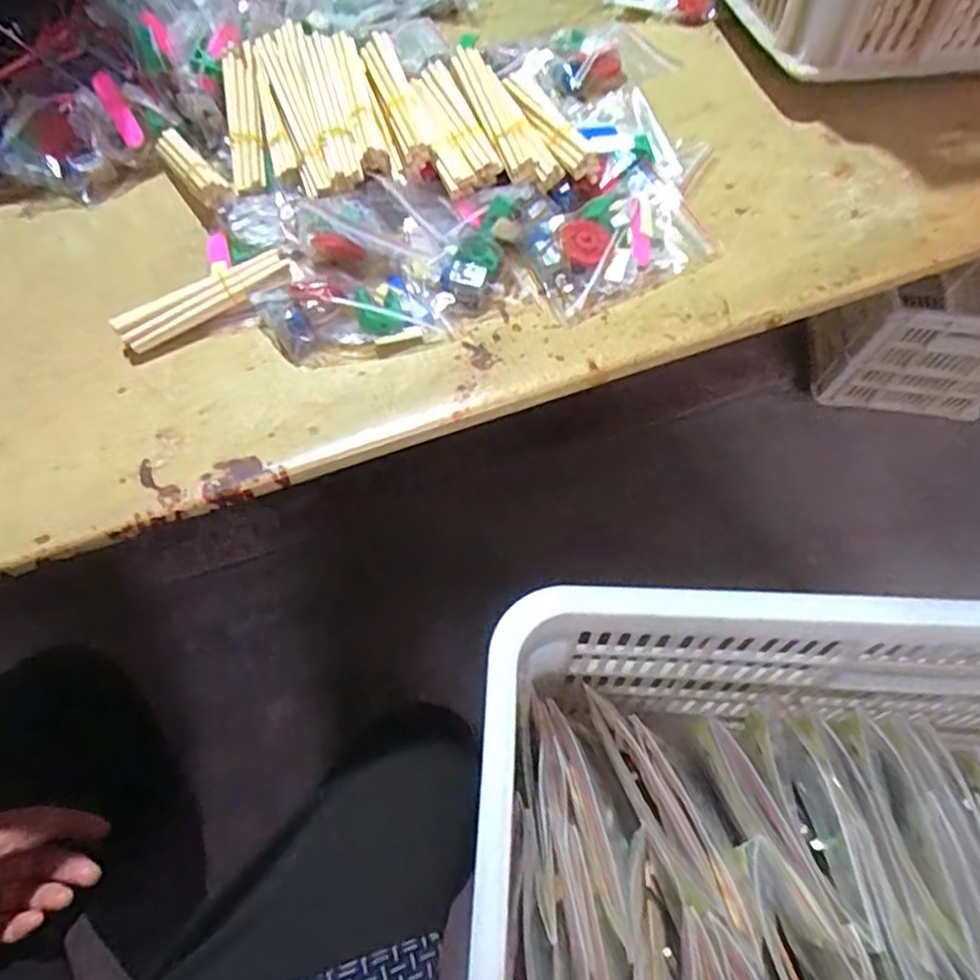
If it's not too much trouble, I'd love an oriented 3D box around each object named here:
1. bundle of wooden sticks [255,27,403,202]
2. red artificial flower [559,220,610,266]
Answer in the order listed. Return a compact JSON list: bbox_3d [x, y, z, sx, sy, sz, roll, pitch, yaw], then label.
[{"bbox_3d":[-0.105,-0.248,0.437,0.062,0.030,0.127,-21,73,0],"label":"bundle of wooden sticks"},{"bbox_3d":[0.058,-0.149,0.407,0.028,0.012,0.029,-1,59,2],"label":"red artificial flower"}]

